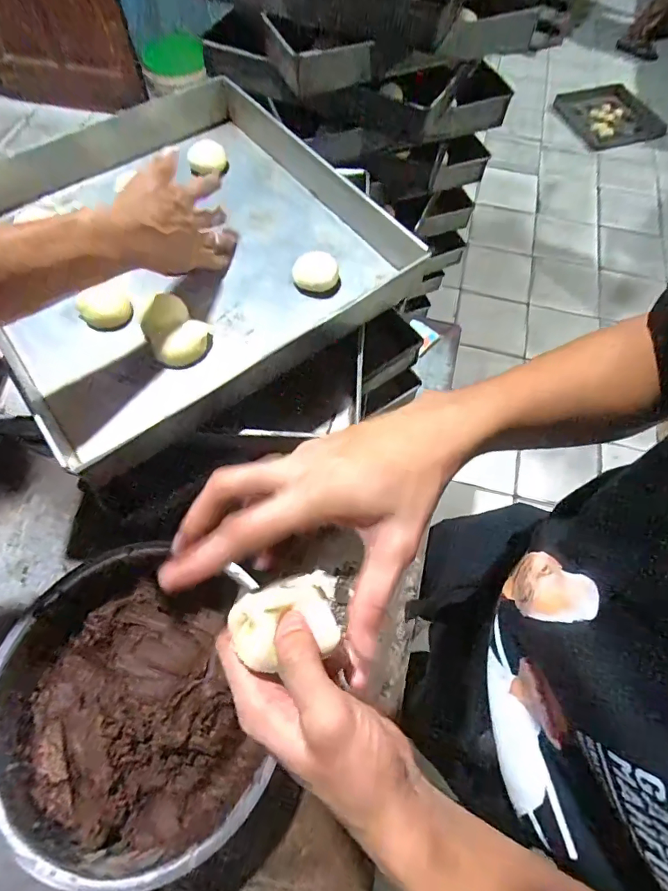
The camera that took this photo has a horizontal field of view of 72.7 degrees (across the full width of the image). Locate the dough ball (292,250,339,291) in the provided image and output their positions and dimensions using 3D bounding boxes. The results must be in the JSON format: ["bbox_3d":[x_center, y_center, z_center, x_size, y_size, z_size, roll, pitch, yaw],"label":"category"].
[{"bbox_3d":[-0.023,-0.216,0.567,0.056,0.027,0.045,-3,64,-3],"label":"dough ball"}]

